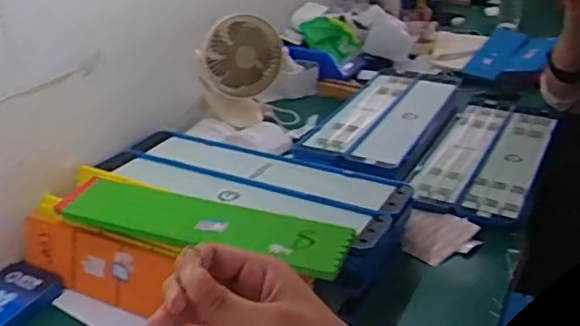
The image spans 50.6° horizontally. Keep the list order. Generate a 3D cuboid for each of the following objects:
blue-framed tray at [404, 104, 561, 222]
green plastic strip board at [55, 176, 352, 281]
[{"bbox_3d":[0.346,-0.019,1.070,0.178,0.023,0.428,15,32,25],"label":"blue-framed tray"},{"bbox_3d":[-0.104,0.071,0.728,0.352,0.014,0.090,10,33,24],"label":"green plastic strip board"}]

